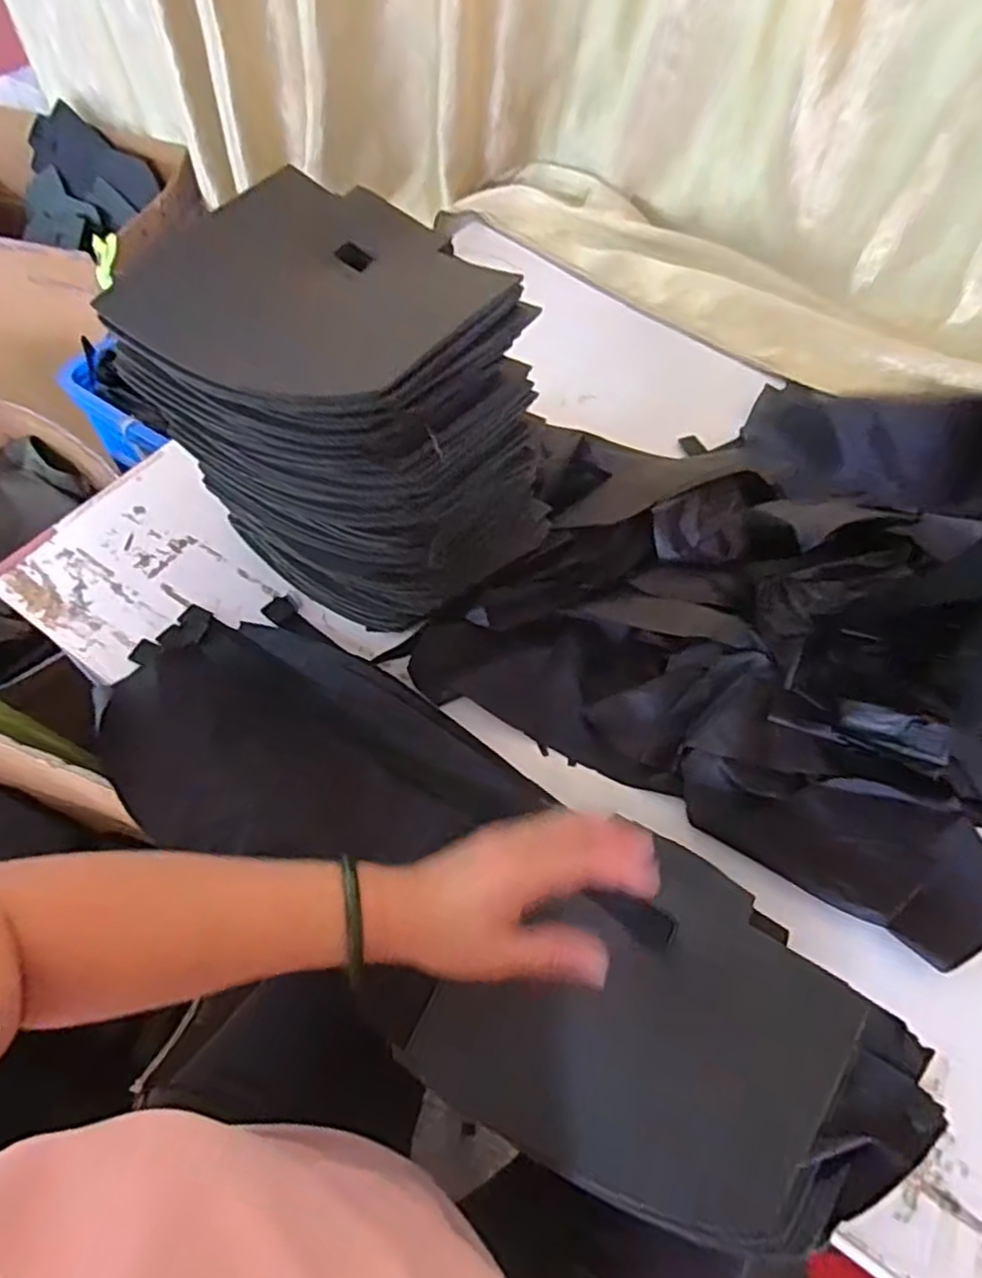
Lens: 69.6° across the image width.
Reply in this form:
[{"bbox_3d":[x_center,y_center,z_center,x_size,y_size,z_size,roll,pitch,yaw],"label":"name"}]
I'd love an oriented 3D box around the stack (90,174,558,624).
[{"bbox_3d":[-0.094,-0.155,0.551,0.252,0.242,0.184,28,61,15],"label":"stack"}]

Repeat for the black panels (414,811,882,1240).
[{"bbox_3d":[0.091,0.228,0.430,0.210,0.022,0.195,26,70,24],"label":"black panels"}]

